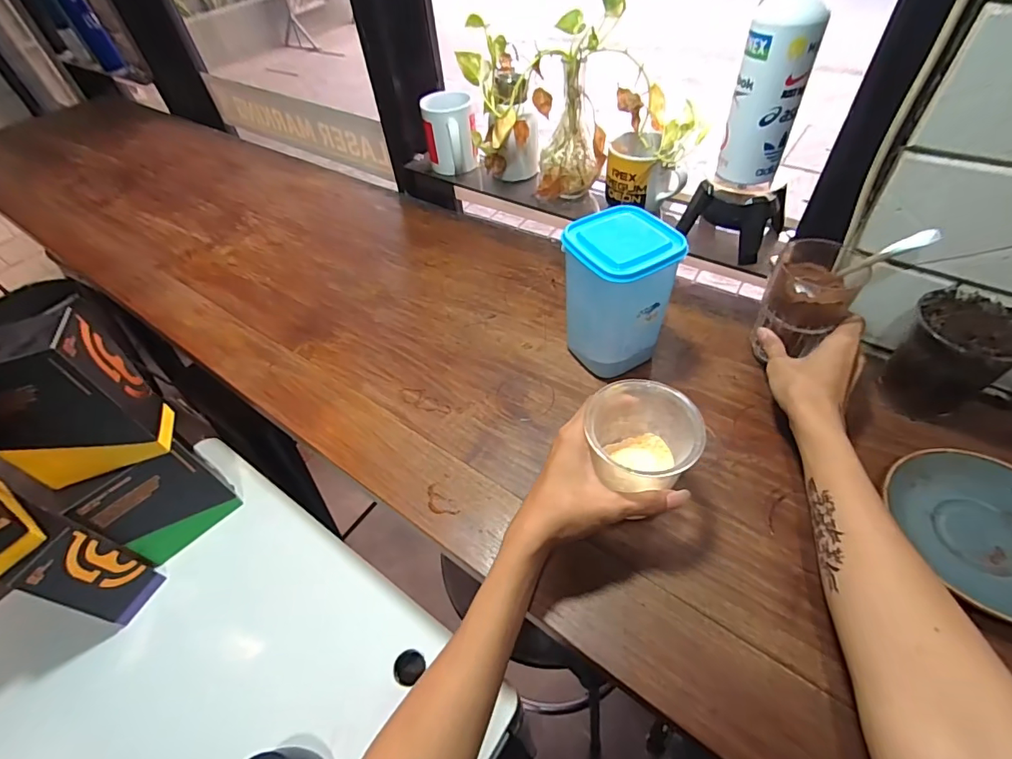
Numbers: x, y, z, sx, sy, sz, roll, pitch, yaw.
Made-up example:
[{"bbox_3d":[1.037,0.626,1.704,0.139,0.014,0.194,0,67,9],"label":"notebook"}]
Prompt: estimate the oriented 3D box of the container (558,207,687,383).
[{"bbox_3d":[0.113,-0.083,0.498,0.090,0.157,0.091,-28,53,-17],"label":"container"}]

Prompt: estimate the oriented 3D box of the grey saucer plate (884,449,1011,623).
[{"bbox_3d":[0.391,0.120,0.376,0.120,0.023,0.135,-9,50,-2],"label":"grey saucer plate"}]

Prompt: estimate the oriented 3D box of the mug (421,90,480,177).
[{"bbox_3d":[-0.085,-0.370,0.722,0.076,0.090,0.102,-9,50,-2],"label":"mug"}]

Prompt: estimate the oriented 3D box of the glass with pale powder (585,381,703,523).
[{"bbox_3d":[0.110,0.054,0.394,0.083,0.079,0.080,-3,50,3],"label":"glass with pale powder"}]

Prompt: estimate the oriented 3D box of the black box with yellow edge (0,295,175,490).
[{"bbox_3d":[-0.430,0.022,0.457,0.116,0.156,0.074,-17,50,-9],"label":"black box with yellow edge"}]

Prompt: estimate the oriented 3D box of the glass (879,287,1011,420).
[{"bbox_3d":[0.419,-0.022,0.452,0.086,0.101,0.083,32,60,28],"label":"glass"}]

